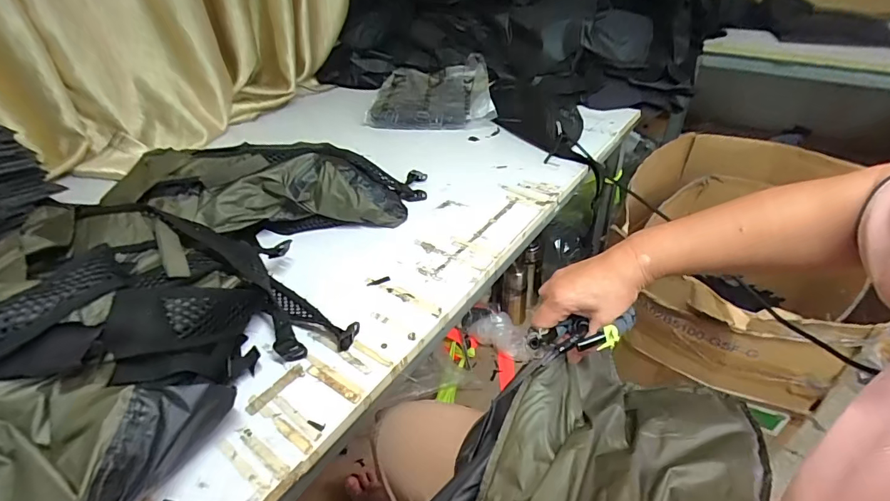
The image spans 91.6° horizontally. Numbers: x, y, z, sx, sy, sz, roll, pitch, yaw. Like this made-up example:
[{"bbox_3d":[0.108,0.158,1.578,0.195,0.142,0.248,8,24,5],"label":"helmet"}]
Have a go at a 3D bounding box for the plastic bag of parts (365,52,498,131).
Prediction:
[{"bbox_3d":[-0.039,-0.370,1.029,0.284,0.075,0.237,-5,39,-2],"label":"plastic bag of parts"}]

